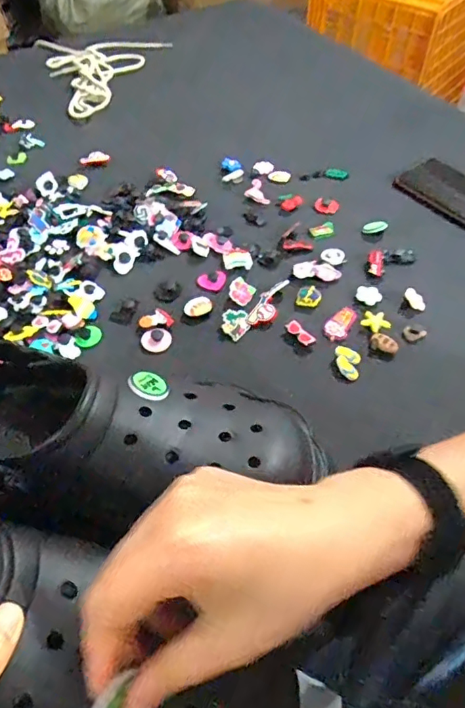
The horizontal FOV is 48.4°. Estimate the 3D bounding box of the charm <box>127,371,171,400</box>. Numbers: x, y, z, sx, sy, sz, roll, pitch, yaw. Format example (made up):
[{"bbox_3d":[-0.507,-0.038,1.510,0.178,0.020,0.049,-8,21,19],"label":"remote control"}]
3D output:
[{"bbox_3d":[-0.054,0.022,0.333,0.024,0.009,0.024,13,44,-13],"label":"charm"}]

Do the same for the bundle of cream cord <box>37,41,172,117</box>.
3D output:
[{"bbox_3d":[-0.194,-0.469,0.839,0.197,0.019,0.294,-16,53,-12],"label":"bundle of cream cord"}]

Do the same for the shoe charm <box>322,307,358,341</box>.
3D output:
[{"bbox_3d":[0.099,-0.029,0.474,0.023,0.004,0.037,24,55,18],"label":"shoe charm"}]

